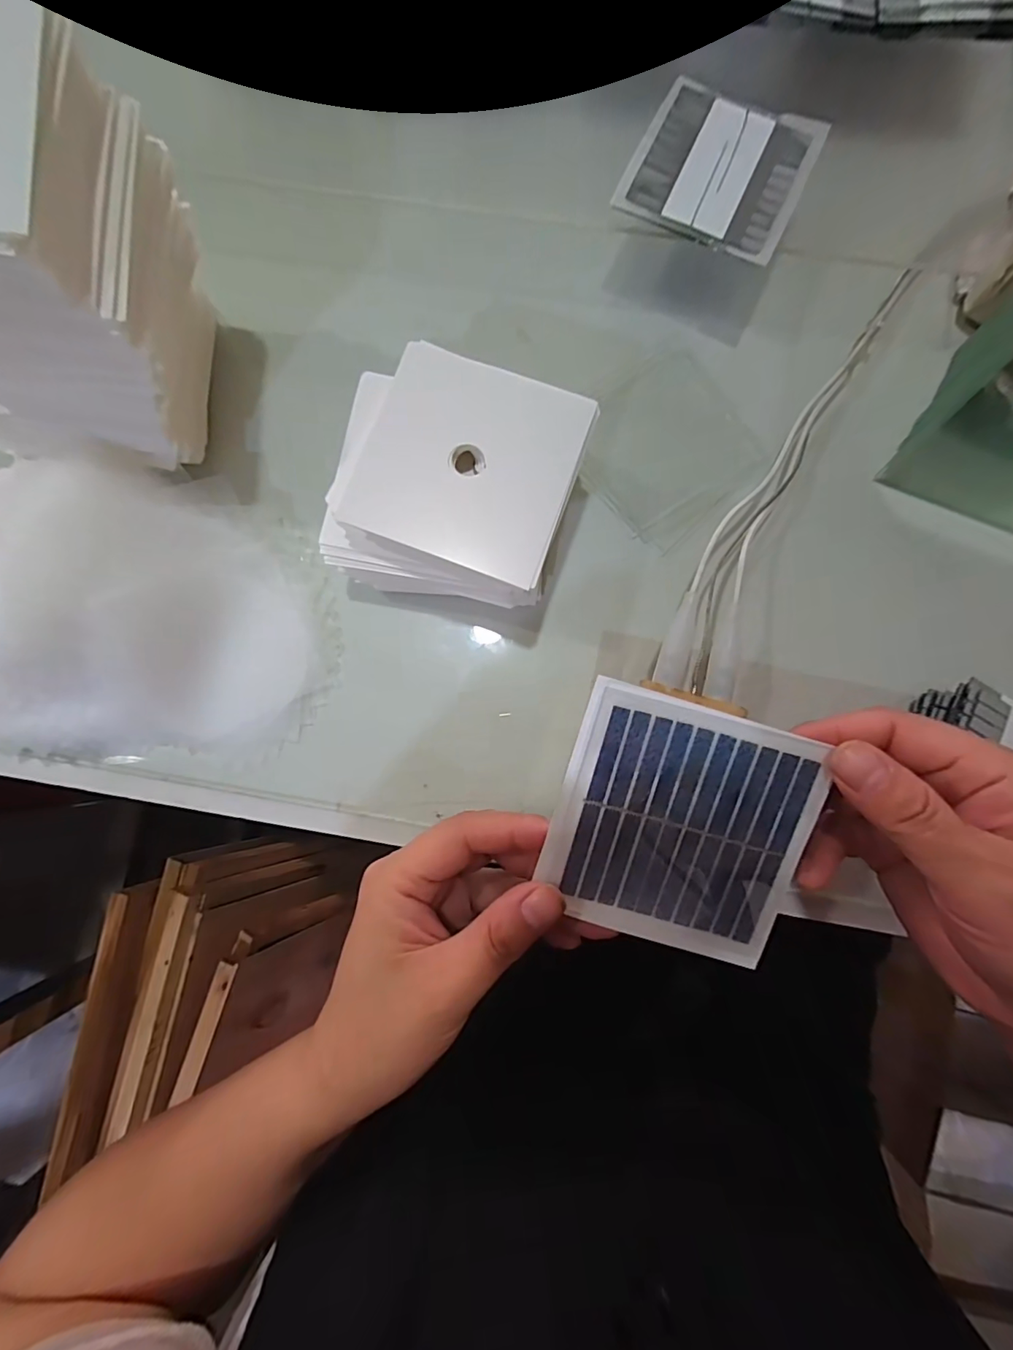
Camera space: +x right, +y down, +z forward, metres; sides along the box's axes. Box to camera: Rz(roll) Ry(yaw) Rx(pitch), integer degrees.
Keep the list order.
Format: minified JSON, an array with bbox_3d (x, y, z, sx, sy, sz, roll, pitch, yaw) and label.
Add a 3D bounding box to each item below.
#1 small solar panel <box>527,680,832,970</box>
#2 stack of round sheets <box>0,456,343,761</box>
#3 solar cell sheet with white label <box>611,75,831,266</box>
[{"bbox_3d":[0.067,0.059,0.197,0.094,0.004,0.095,16,100,0],"label":"small solar panel"},{"bbox_3d":[-0.196,-0.033,0.266,0.186,0.056,0.151,0,83,0],"label":"stack of round sheets"},{"bbox_3d":[0.117,-0.277,0.278,0.089,0.008,0.086,26,84,3],"label":"solar cell sheet with white label"}]

